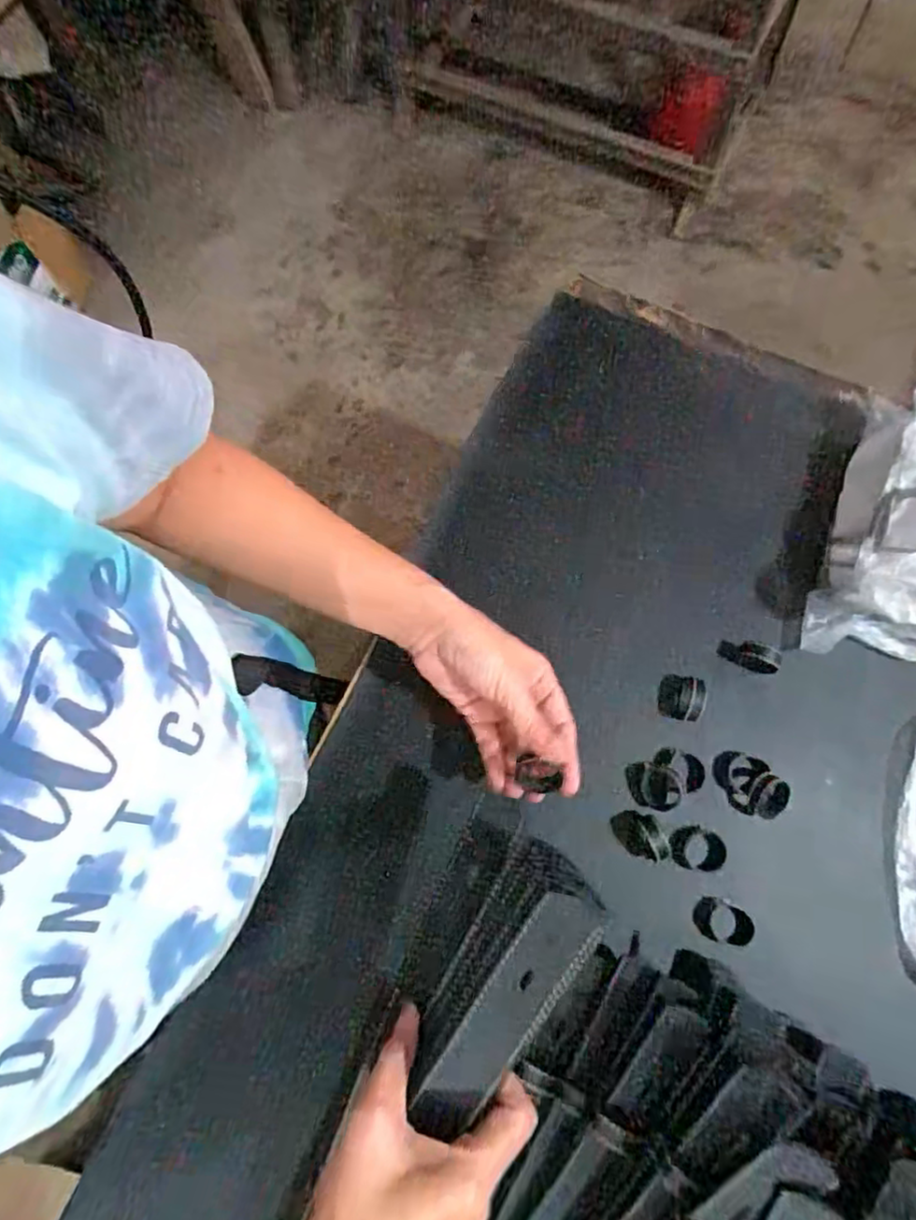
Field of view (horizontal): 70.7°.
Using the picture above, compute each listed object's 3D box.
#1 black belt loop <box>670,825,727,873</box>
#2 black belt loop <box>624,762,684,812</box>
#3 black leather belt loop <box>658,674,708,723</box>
[{"bbox_3d":[0.172,0.172,0.464,0.041,0.014,0.030,10,76,5],"label":"black belt loop"},{"bbox_3d":[0.148,0.134,0.487,0.039,0.020,0.031,14,76,6],"label":"black belt loop"},{"bbox_3d":[0.177,0.069,0.508,0.032,0.024,0.033,11,76,5],"label":"black leather belt loop"}]

